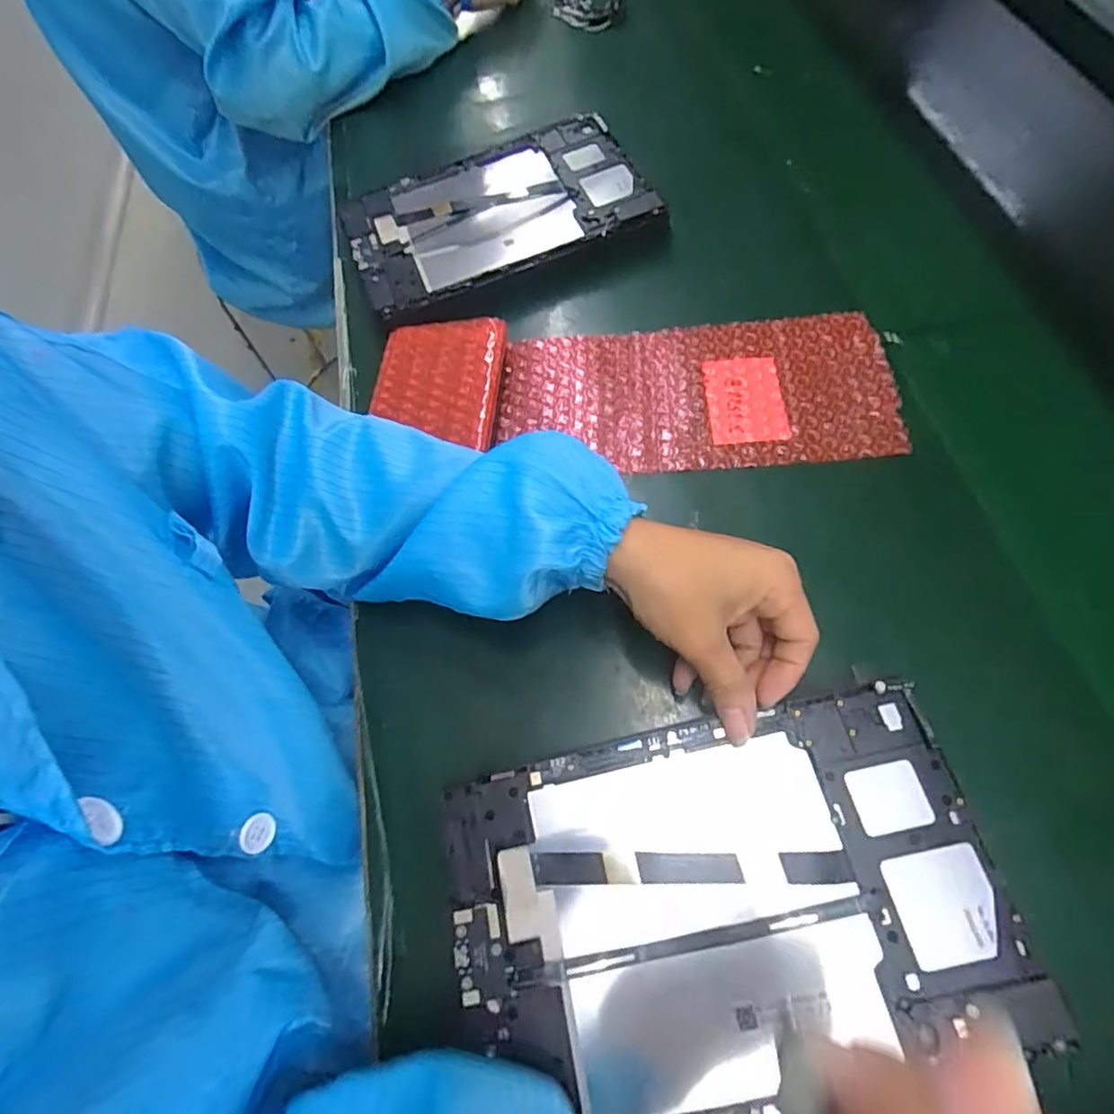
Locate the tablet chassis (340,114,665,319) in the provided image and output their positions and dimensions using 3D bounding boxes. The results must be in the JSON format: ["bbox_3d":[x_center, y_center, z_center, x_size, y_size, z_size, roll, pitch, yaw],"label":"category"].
[{"bbox_3d":[-0.051,-0.288,0.494,0.237,0.010,0.148,-22,64,-4],"label":"tablet chassis"}]

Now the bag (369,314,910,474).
[{"bbox_3d":[0.045,-0.118,0.409,0.345,0.022,0.116,0,65,5],"label":"bag"}]

